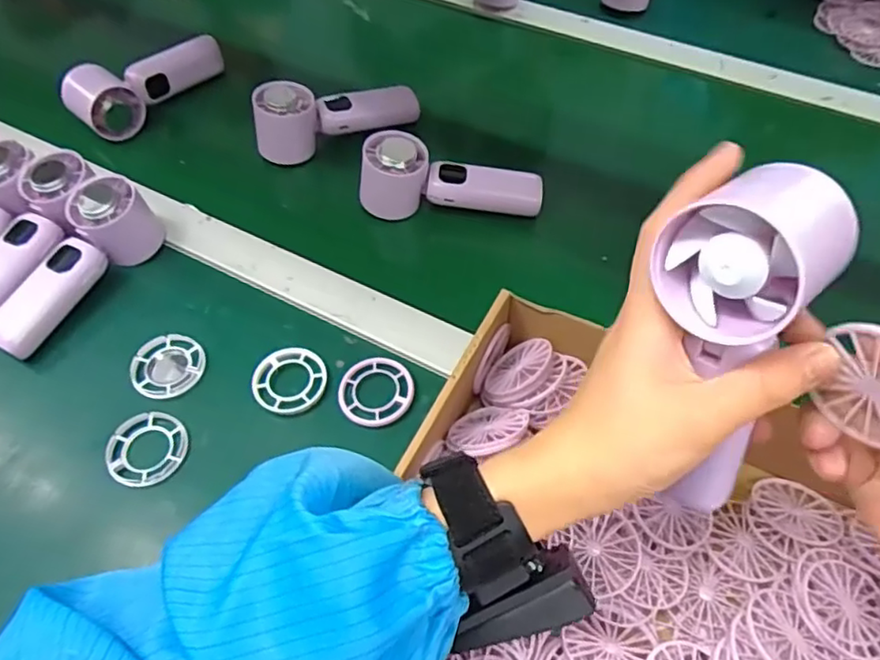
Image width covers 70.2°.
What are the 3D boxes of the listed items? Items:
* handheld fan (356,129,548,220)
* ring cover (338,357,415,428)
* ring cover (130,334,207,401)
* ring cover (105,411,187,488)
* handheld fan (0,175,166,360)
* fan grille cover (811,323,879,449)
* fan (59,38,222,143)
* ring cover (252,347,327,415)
[{"bbox_3d":[0.010,-0.128,0.540,0.152,0.062,0.043,7,58,6],"label":"handheld fan"},{"bbox_3d":[-0.045,0.043,0.445,0.052,0.008,0.052,-13,58,-6],"label":"ring cover"},{"bbox_3d":[-0.199,0.027,0.461,0.052,0.007,0.050,15,59,11],"label":"ring cover"},{"bbox_3d":[-0.197,0.080,0.422,0.050,0.011,0.052,16,60,12],"label":"ring cover"},{"bbox_3d":[-0.283,-0.048,0.483,0.053,0.050,0.149,19,60,14],"label":"handheld fan"},{"bbox_3d":[0.159,0.022,0.230,0.010,0.048,0.047,-28,61,-15],"label":"fan grille cover"},{"bbox_3d":[-0.305,-0.259,0.643,0.062,0.045,0.155,33,65,21],"label":"fan"},{"bbox_3d":[-0.108,0.036,0.450,0.051,0.008,0.051,28,63,19],"label":"ring cover"}]

